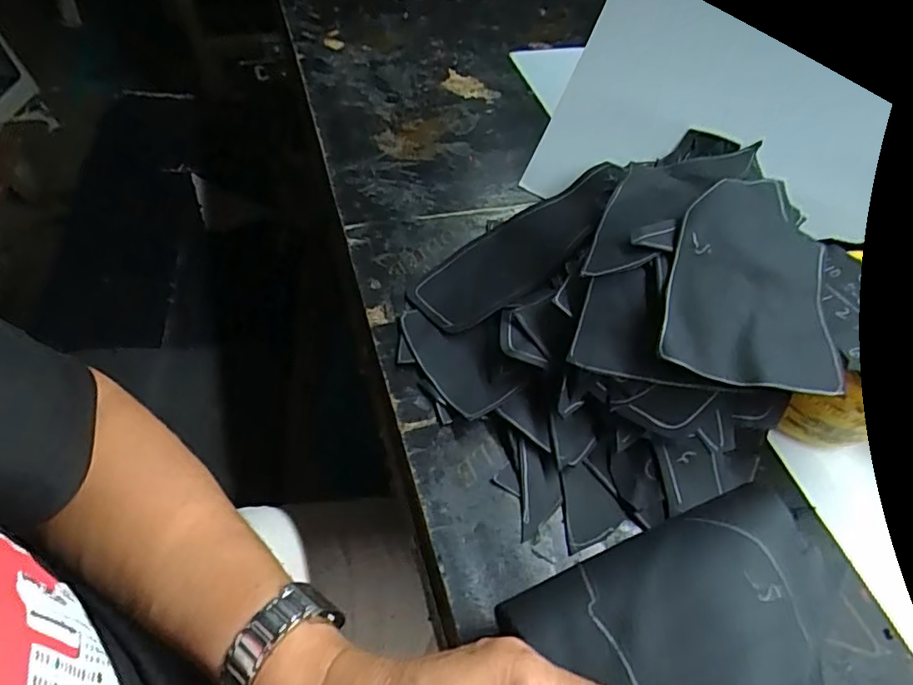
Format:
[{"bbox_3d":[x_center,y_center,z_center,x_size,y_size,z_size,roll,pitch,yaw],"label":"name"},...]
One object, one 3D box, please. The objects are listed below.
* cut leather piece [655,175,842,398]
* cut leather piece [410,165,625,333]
[{"bbox_3d":[0.161,-0.037,0.307,0.084,0.031,0.126,17,54,5],"label":"cut leather piece"},{"bbox_3d":[0.049,-0.072,0.408,0.087,0.011,0.175,24,64,40],"label":"cut leather piece"}]

